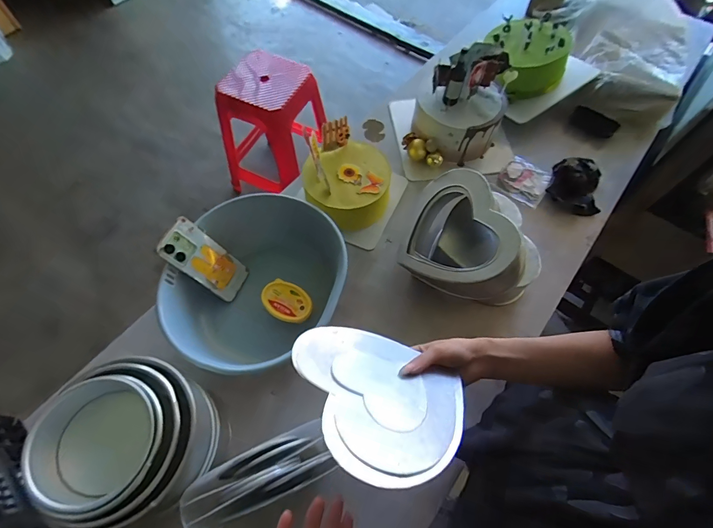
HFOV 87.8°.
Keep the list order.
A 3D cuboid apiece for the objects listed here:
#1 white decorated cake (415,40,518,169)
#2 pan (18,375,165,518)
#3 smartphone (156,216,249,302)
[{"bbox_3d":[0.234,-0.357,0.816,0.190,0.171,0.181,17,64,7],"label":"white decorated cake"},{"bbox_3d":[-0.303,0.211,0.443,0.136,0.044,0.141,0,63,-1],"label":"pan"},{"bbox_3d":[-0.263,-0.005,0.652,0.006,0.158,0.077,-3,53,43],"label":"smartphone"}]

